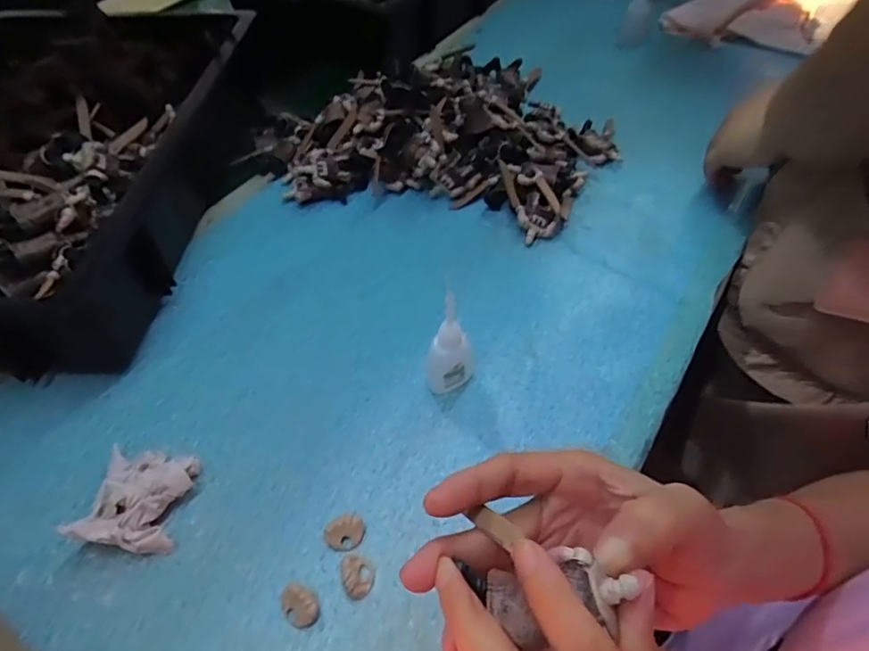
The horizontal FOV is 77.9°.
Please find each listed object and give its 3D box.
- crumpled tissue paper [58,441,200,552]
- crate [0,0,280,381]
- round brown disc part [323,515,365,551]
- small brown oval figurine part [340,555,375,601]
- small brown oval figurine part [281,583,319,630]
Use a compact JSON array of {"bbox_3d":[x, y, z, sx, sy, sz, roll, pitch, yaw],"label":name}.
[{"bbox_3d":[-0.187,0.105,0.336,0.059,0.035,0.065,5,52,5],"label":"crumpled tissue paper"},{"bbox_3d":[-0.378,-0.143,0.500,0.322,0.104,0.430,4,52,5],"label":"crate"},{"bbox_3d":[-0.055,0.129,0.334,0.025,0.011,0.018,-25,55,-17],"label":"round brown disc part"},{"bbox_3d":[-0.046,0.148,0.319,0.019,0.007,0.025,-2,52,0],"label":"small brown oval figurine part"},{"bbox_3d":[-0.078,0.161,0.309,0.017,0.008,0.025,-38,60,-25],"label":"small brown oval figurine part"}]

